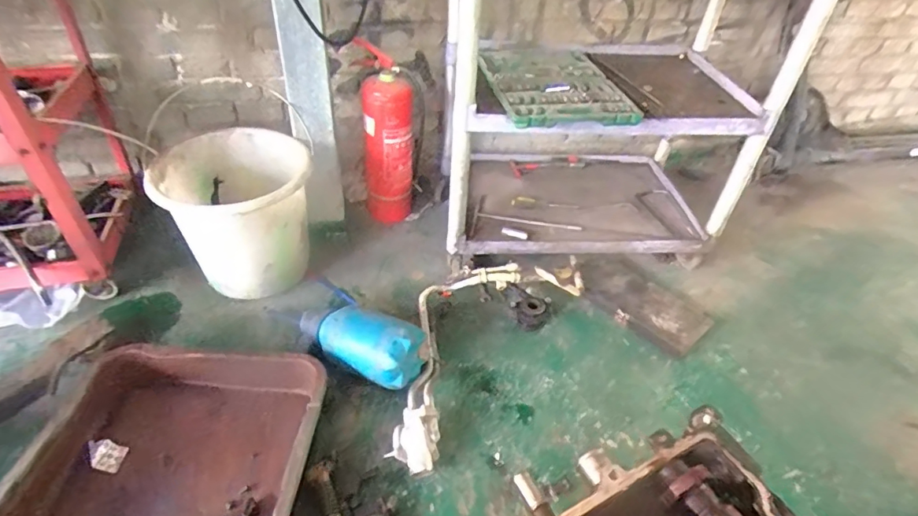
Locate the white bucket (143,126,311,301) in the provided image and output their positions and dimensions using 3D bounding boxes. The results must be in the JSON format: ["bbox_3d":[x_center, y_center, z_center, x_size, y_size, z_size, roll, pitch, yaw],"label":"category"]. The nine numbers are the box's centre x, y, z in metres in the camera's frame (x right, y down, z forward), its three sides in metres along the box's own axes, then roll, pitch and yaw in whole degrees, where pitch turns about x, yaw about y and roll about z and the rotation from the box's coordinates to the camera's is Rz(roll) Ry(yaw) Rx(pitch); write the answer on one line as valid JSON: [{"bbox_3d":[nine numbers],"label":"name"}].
[{"bbox_3d":[-0.522,-0.092,1.234,0.335,0.328,0.285,-13,43,-20],"label":"white bucket"}]

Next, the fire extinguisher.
[{"bbox_3d":[-0.200,-0.320,1.408,0.142,0.476,0.146,-1,40,-6],"label":"fire extinguisher"}]

